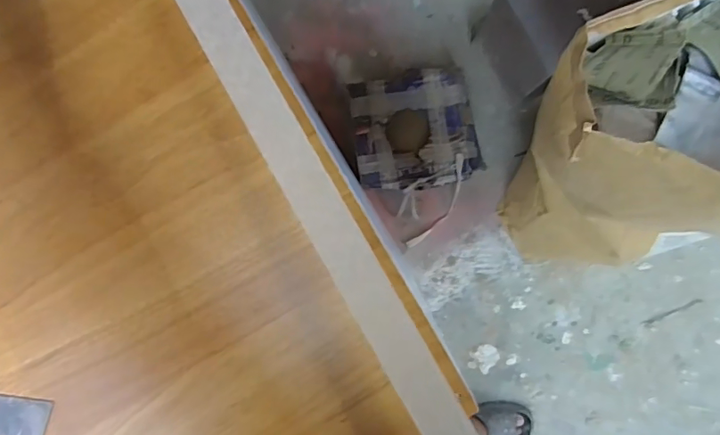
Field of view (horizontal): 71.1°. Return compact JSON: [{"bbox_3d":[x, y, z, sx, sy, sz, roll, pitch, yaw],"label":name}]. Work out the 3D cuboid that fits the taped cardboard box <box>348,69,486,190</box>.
[{"bbox_3d":[0.136,-0.215,1.234,0.292,0.067,0.277,-9,89,3],"label":"taped cardboard box"}]

